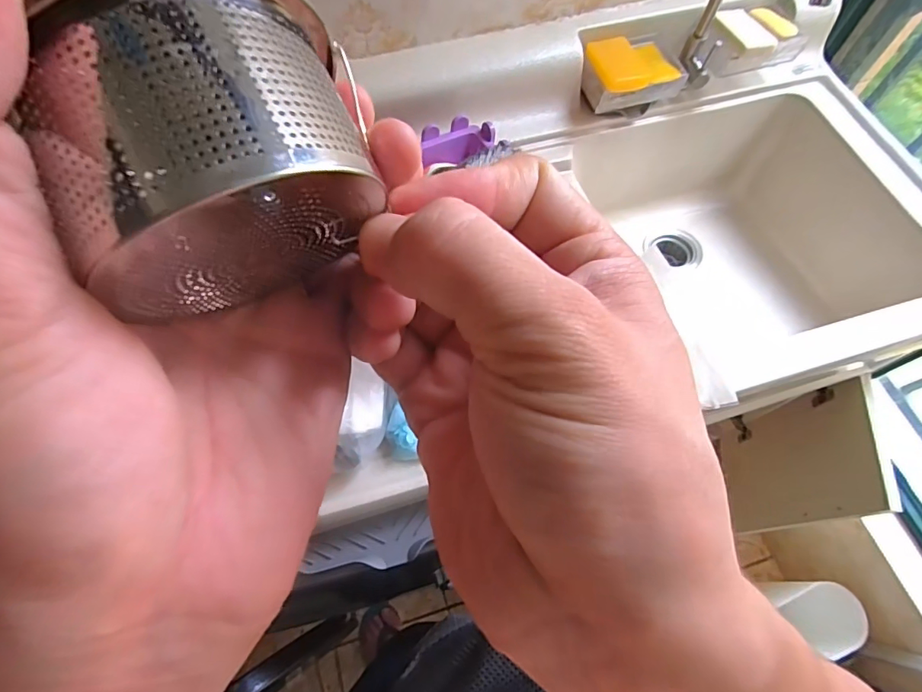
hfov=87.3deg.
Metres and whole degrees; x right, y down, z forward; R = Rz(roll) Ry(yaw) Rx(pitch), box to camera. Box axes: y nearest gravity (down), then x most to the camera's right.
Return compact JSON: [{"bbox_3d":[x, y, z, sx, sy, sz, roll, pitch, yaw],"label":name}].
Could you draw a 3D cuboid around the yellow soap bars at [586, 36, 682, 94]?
[{"bbox_3d":[0.265,-0.432,0.739,0.122,0.028,0.100,-20,66,-9],"label":"yellow soap bars"}]

